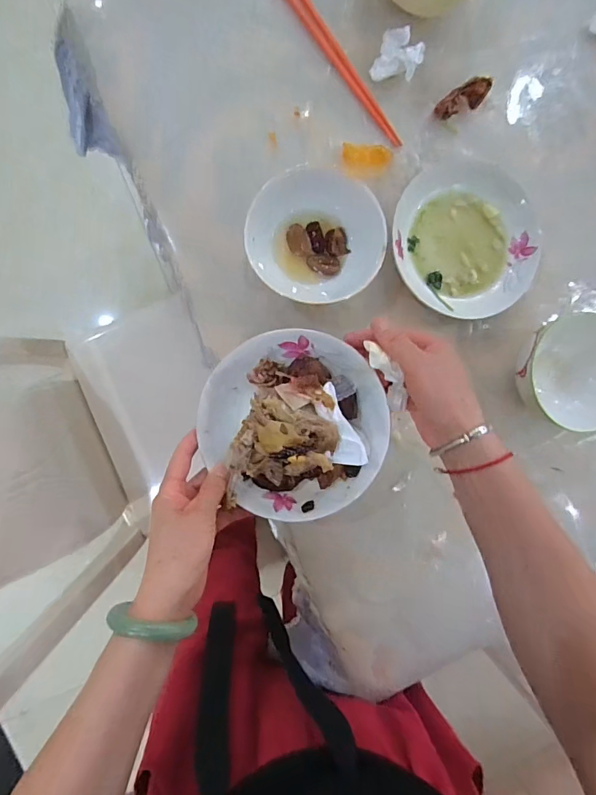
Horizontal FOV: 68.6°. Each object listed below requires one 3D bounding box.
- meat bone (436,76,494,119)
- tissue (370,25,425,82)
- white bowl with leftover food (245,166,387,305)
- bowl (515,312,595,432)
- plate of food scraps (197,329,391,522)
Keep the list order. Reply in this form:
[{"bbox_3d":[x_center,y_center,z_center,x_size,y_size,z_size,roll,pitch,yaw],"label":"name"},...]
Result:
[{"bbox_3d":[0.181,-0.328,0.480,0.059,0.023,0.024,-29,95,-5],"label":"meat bone"},{"bbox_3d":[0.109,-0.367,0.465,0.045,0.033,0.060,26,89,-7],"label":"tissue"},{"bbox_3d":[0.015,-0.158,0.445,0.128,0.059,0.124,0,92,-7],"label":"white bowl with leftover food"},{"bbox_3d":[0.300,-0.029,0.482,0.127,0.072,0.114,-14,94,-6],"label":"bowl"},{"bbox_3d":[-0.002,0.027,0.385,0.162,0.066,0.165,0,93,-8],"label":"plate of food scraps"}]

